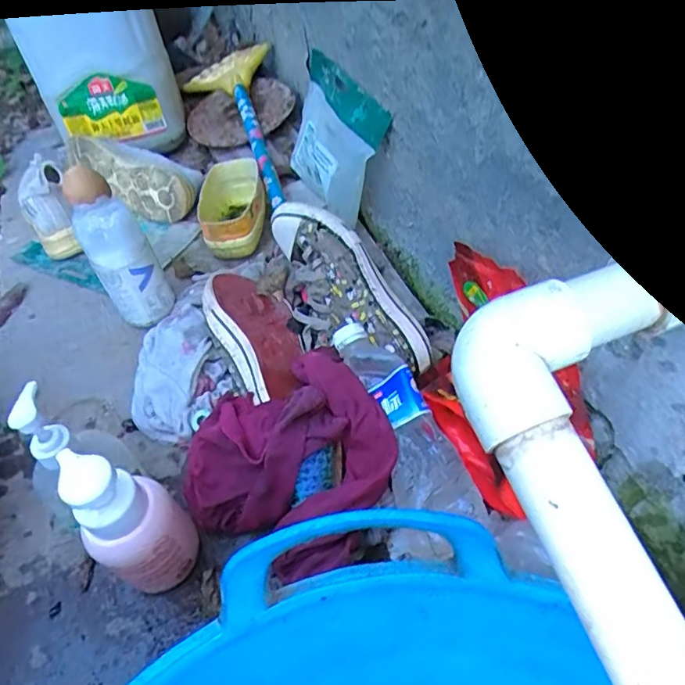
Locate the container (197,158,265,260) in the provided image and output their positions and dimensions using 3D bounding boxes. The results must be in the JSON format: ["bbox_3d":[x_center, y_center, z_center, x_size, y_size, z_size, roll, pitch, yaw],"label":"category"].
[{"bbox_3d":[-0.147,-0.180,0.762,0.088,0.068,0.152,-11,50,-4],"label":"container"}]

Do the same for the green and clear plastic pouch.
[{"bbox_3d":[-0.018,-0.278,0.737,0.028,0.151,0.245,3,36,-29],"label":"green and clear plastic pouch"}]

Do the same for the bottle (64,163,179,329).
[{"bbox_3d":[-0.247,-0.102,0.602,0.065,0.181,0.059,-31,54,-19],"label":"bottle"}]

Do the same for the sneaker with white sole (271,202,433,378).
[{"bbox_3d":[-0.007,-0.057,0.568,0.078,0.097,0.223,-26,53,-16],"label":"sneaker with white sole"}]

